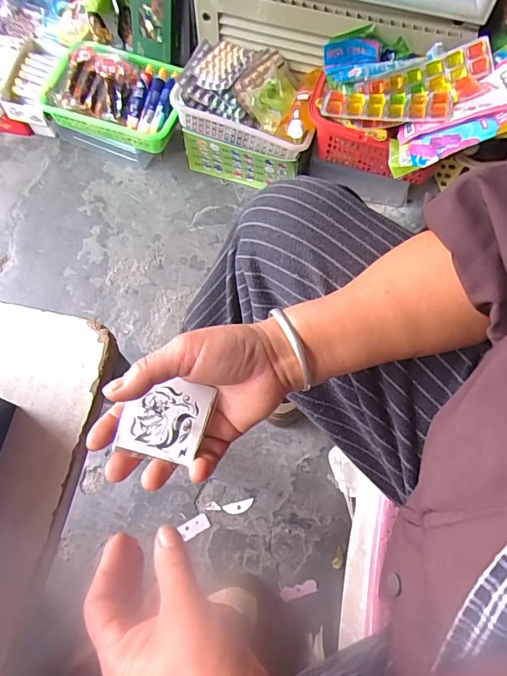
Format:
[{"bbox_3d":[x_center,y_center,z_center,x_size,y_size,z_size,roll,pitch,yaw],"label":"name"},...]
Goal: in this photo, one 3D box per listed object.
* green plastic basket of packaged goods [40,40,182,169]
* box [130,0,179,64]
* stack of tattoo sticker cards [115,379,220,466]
[{"bbox_3d":[-0.274,-0.477,0.939,0.277,0.154,0.188,14,70,5],"label":"green plastic basket of packaged goods"},{"bbox_3d":[-0.195,-0.638,0.869,0.097,0.164,0.044,23,59,2],"label":"box"},{"bbox_3d":[-0.060,0.056,0.311,0.054,0.011,0.052,14,70,5],"label":"stack of tattoo sticker cards"}]

